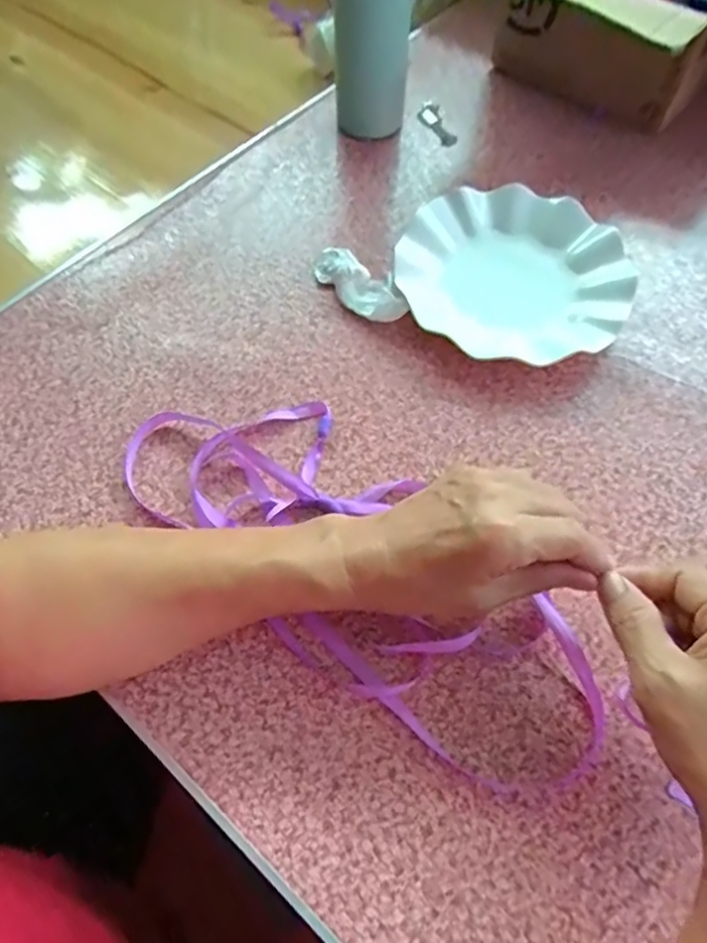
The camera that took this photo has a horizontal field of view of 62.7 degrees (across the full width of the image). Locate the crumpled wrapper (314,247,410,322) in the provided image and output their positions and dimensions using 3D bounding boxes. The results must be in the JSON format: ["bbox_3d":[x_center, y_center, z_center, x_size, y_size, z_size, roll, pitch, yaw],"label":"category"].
[{"bbox_3d":[0.000,-0.154,0.470,0.033,0.028,0.094,-39,69,-18],"label":"crumpled wrapper"}]

